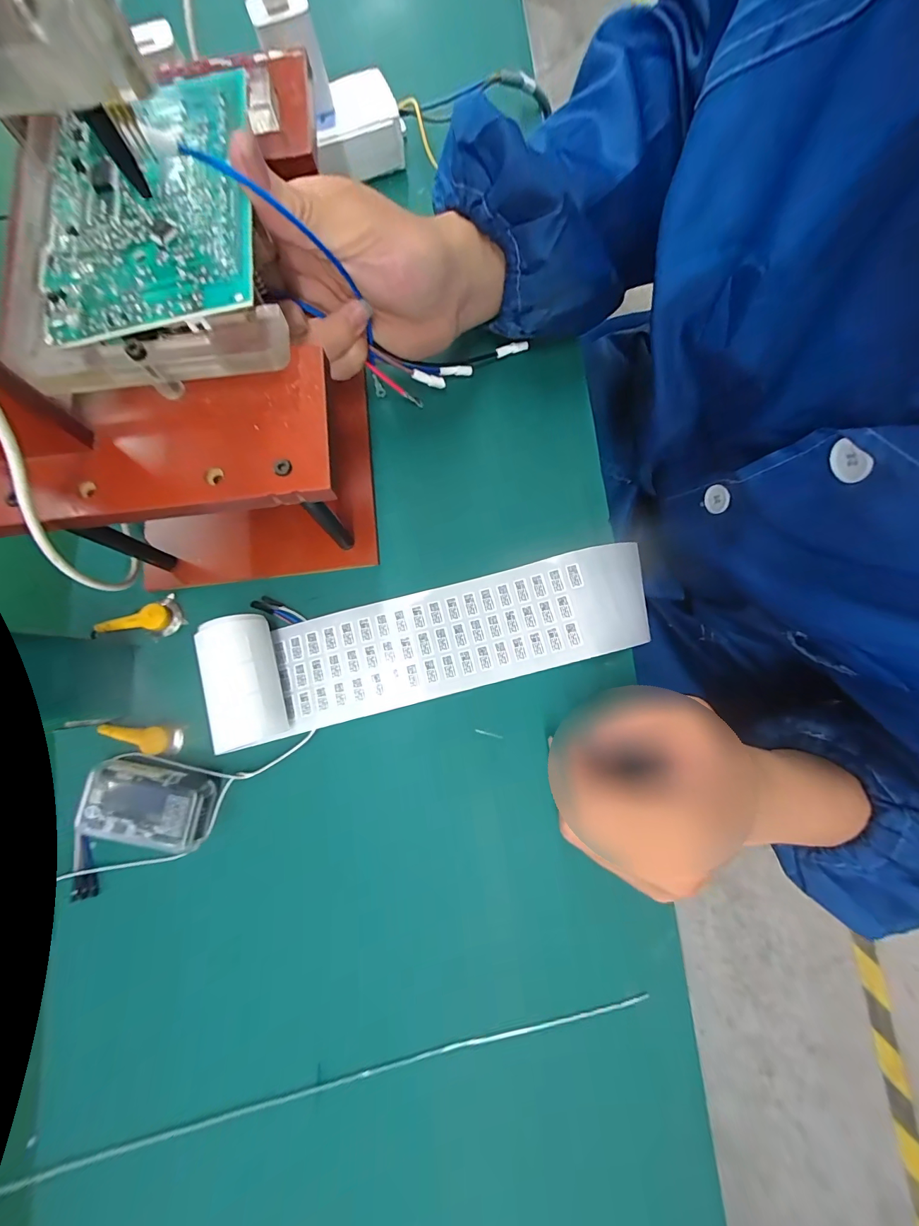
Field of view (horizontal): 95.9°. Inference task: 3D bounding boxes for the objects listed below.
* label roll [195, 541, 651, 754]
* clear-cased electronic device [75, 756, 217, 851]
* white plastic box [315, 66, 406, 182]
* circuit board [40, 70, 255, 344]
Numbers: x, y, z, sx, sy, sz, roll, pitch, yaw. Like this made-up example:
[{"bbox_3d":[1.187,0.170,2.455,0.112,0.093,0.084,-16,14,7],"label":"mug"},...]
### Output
[{"bbox_3d":[-0.009,0.013,0.240,0.254,0.031,0.065,-14,79,0],"label":"label roll"},{"bbox_3d":[-0.174,0.105,0.231,0.068,0.013,0.041,6,80,4],"label":"clear-cased electronic device"},{"bbox_3d":[-0.074,-0.356,0.305,0.065,0.032,0.047,-14,79,0],"label":"white plastic box"},{"bbox_3d":[-0.130,-0.169,0.171,0.087,0.009,0.121,-9,79,-1],"label":"circuit board"}]

